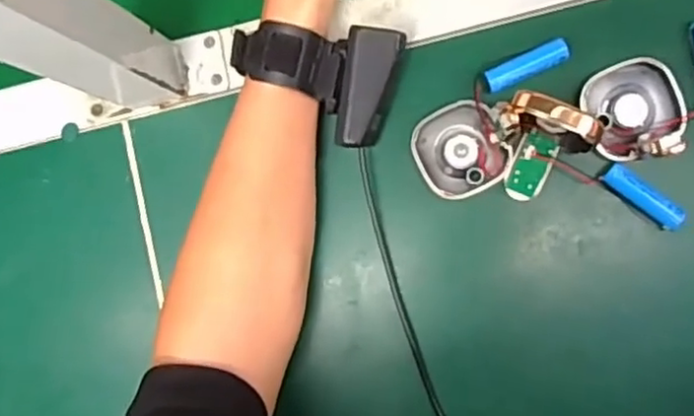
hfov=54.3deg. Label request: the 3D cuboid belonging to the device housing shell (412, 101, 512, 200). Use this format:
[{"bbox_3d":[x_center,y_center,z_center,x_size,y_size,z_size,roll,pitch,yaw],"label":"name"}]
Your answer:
[{"bbox_3d":[0.067,-0.035,0.404,0.049,0.016,0.054,-29,85,0],"label":"device housing shell"}]

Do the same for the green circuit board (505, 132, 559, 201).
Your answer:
[{"bbox_3d":[0.109,-0.024,0.402,0.020,0.009,0.040,27,87,4],"label":"green circuit board"}]

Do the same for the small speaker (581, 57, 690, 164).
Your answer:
[{"bbox_3d":[0.167,-0.055,0.391,0.051,0.023,0.057,-21,85,1],"label":"small speaker"}]

